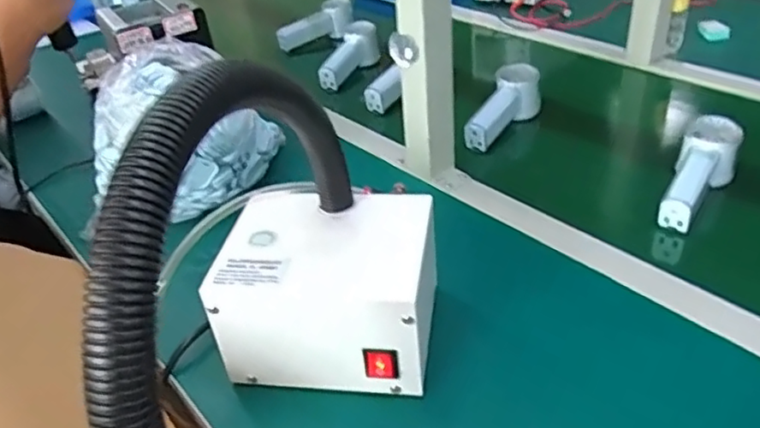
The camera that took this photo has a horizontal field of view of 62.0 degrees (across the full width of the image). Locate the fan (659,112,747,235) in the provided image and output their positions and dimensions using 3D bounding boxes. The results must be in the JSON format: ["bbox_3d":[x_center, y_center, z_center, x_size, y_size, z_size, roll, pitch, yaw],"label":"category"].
[{"bbox_3d":[0.320,-0.041,0.646,0.058,0.072,0.138,21,43,32],"label":"fan"}]

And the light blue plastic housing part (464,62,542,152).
[{"bbox_3d":[0.160,-0.133,0.804,0.063,0.056,0.154,12,39,23],"label":"light blue plastic housing part"}]

